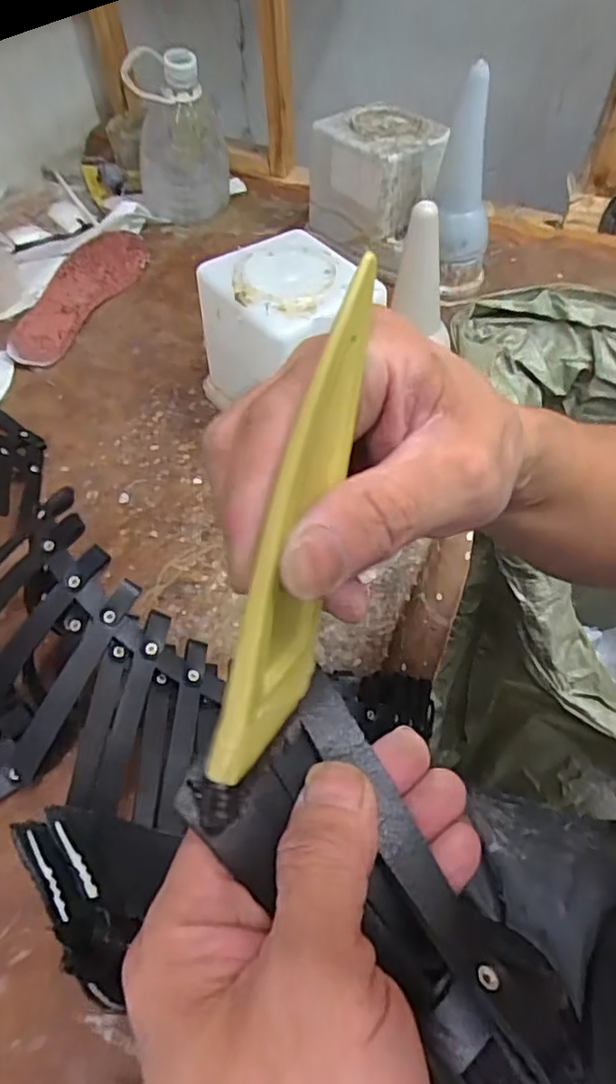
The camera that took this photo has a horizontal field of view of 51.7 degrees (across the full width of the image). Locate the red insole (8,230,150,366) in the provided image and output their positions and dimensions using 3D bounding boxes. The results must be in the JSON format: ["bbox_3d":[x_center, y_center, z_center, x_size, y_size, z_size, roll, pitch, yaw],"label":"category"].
[{"bbox_3d":[-0.226,-0.258,0.648,0.077,0.010,0.232,7,53,4],"label":"red insole"}]

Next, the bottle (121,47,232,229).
[{"bbox_3d":[-0.151,-0.465,0.717,0.114,0.148,0.105,-5,53,-5],"label":"bottle"}]

